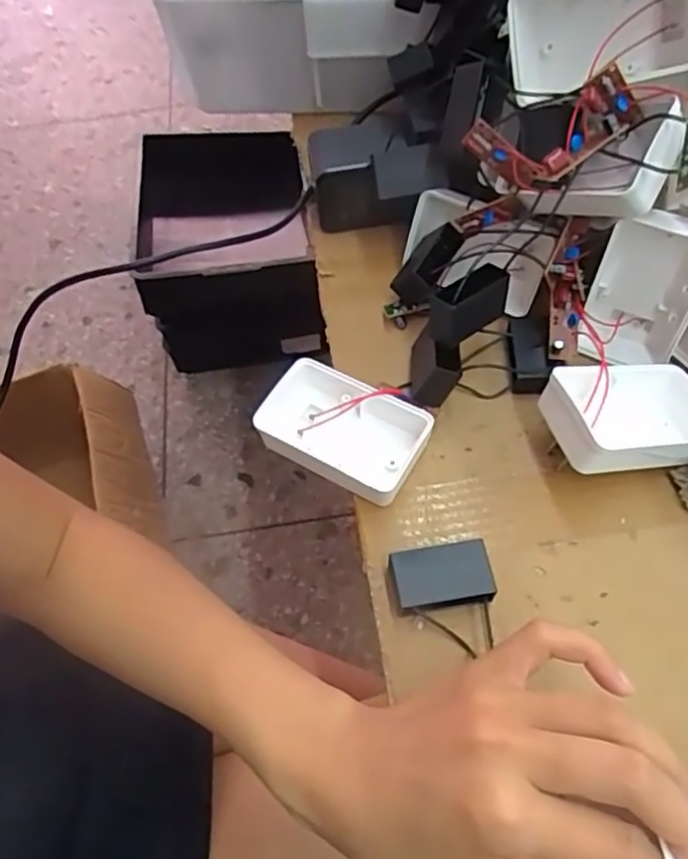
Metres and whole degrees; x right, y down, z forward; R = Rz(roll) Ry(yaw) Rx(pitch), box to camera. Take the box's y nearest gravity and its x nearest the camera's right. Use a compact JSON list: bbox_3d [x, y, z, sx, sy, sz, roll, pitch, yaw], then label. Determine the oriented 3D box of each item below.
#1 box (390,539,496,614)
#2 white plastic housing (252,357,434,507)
[{"bbox_3d":[0.049,0.076,0.323,0.047,0.020,0.030,-10,58,-1],"label":"box"},{"bbox_3d":[0.000,0.002,0.365,0.089,0.029,0.059,22,63,17],"label":"white plastic housing"}]

